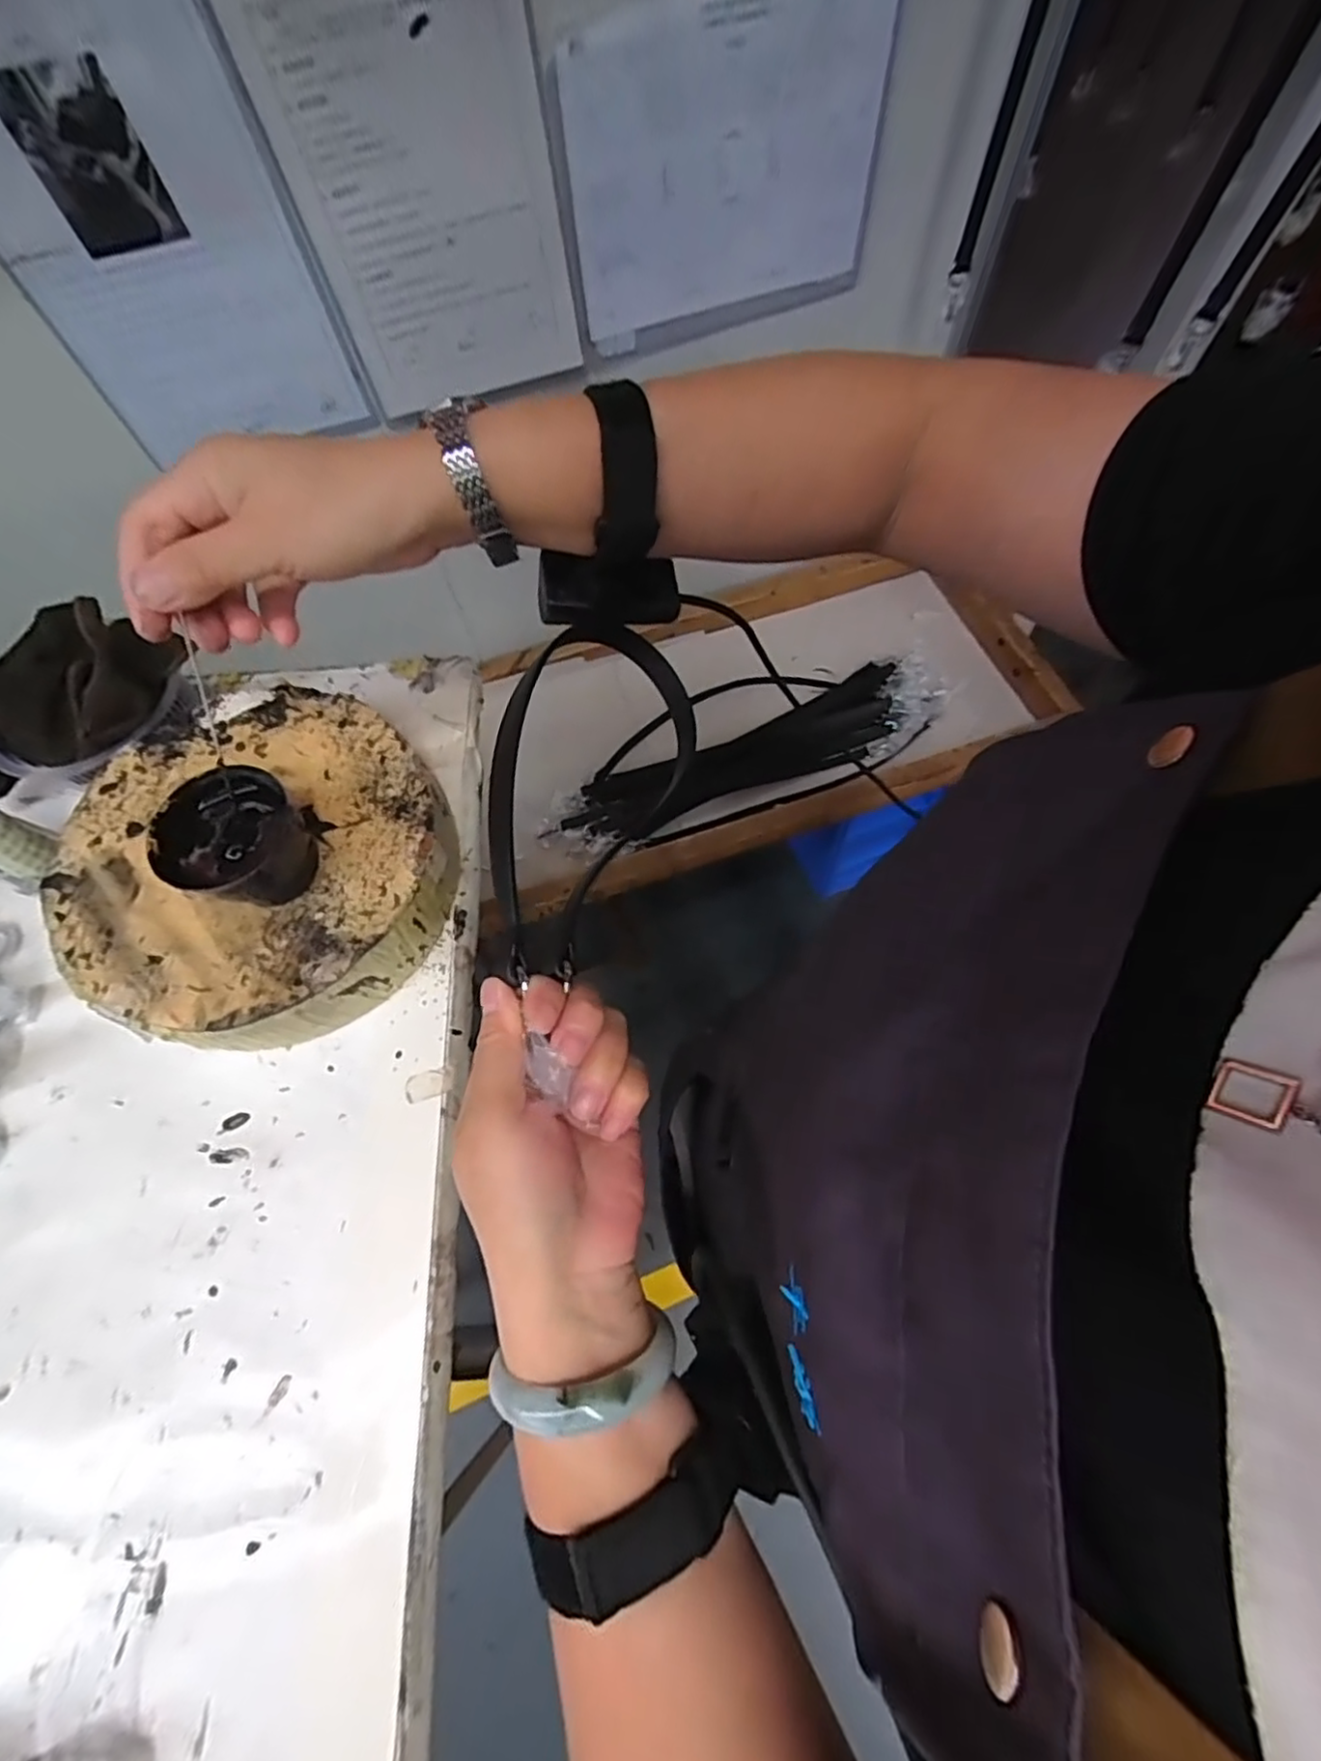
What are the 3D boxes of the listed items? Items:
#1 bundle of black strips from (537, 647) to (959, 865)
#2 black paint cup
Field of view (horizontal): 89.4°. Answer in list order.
[{"bbox_3d":[0.130,-0.174,0.952,0.600,0.056,0.136,-23,67,-7],"label":"bundle of black strips"},{"bbox_3d":[-0.206,-0.018,0.327,0.055,0.047,0.062,19,68,8],"label":"black paint cup"}]

